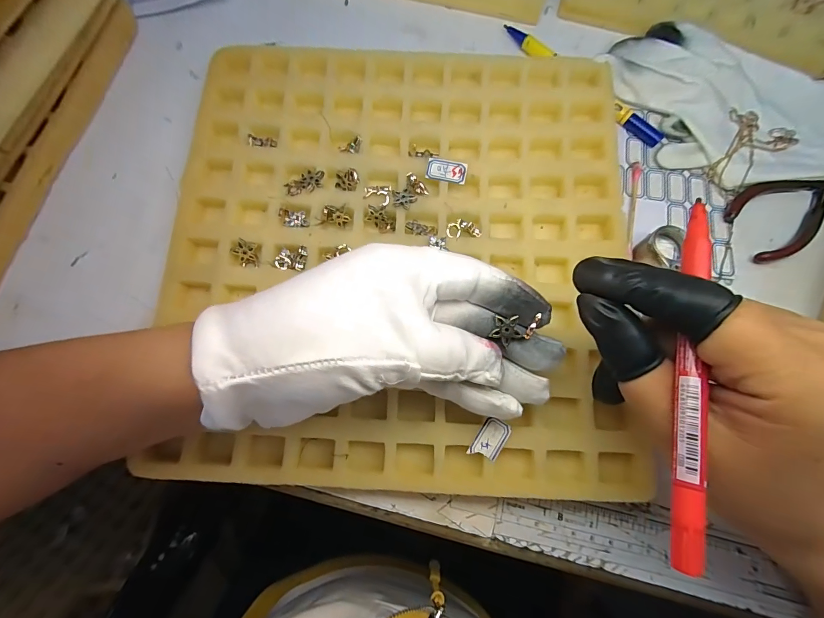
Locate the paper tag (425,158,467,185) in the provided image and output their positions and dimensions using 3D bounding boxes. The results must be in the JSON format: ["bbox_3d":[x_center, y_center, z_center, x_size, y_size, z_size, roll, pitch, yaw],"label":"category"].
[{"bbox_3d":[0.021,-0.084,0.223,0.024,0.004,0.014,11,87,3],"label":"paper tag"}]

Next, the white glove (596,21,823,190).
[{"bbox_3d":[0.212,-0.132,0.245,0.170,0.014,0.099,25,77,5],"label":"white glove"}]

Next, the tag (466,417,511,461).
[{"bbox_3d":[0.040,0.066,0.185,0.013,0.004,0.021,30,76,11],"label":"tag"}]

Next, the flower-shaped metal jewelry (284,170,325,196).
[{"bbox_3d":[-0.063,-0.075,0.218,0.024,0.006,0.010,-26,78,-8],"label":"flower-shaped metal jewelry"}]

